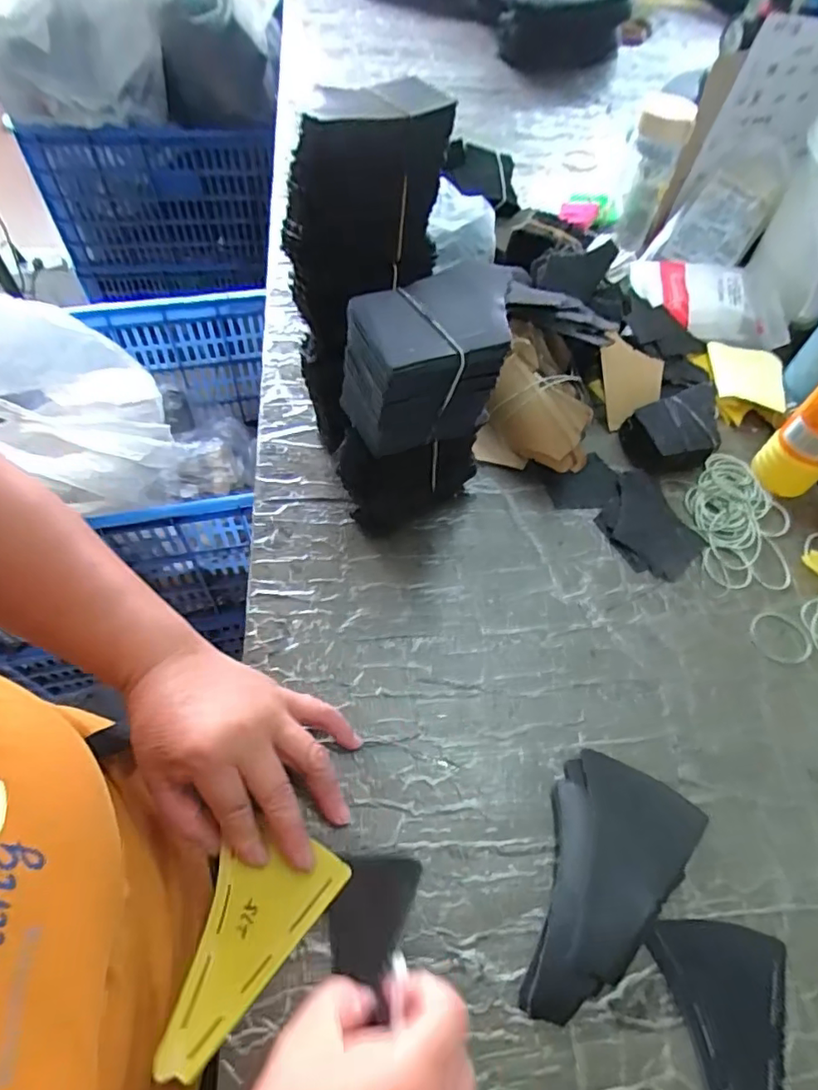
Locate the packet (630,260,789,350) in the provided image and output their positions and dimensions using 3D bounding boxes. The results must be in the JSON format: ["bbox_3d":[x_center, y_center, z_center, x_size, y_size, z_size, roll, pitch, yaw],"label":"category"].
[{"bbox_3d":[0.333,-0.274,0.646,0.166,0.039,0.095,19,59,6],"label":"packet"}]

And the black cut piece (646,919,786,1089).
[{"bbox_3d":[0.171,0.277,0.325,0.077,0.006,0.120,20,59,7],"label":"black cut piece"}]

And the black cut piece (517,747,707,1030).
[{"bbox_3d":[0.119,0.209,0.359,0.088,0.008,0.153,31,61,13],"label":"black cut piece"}]

